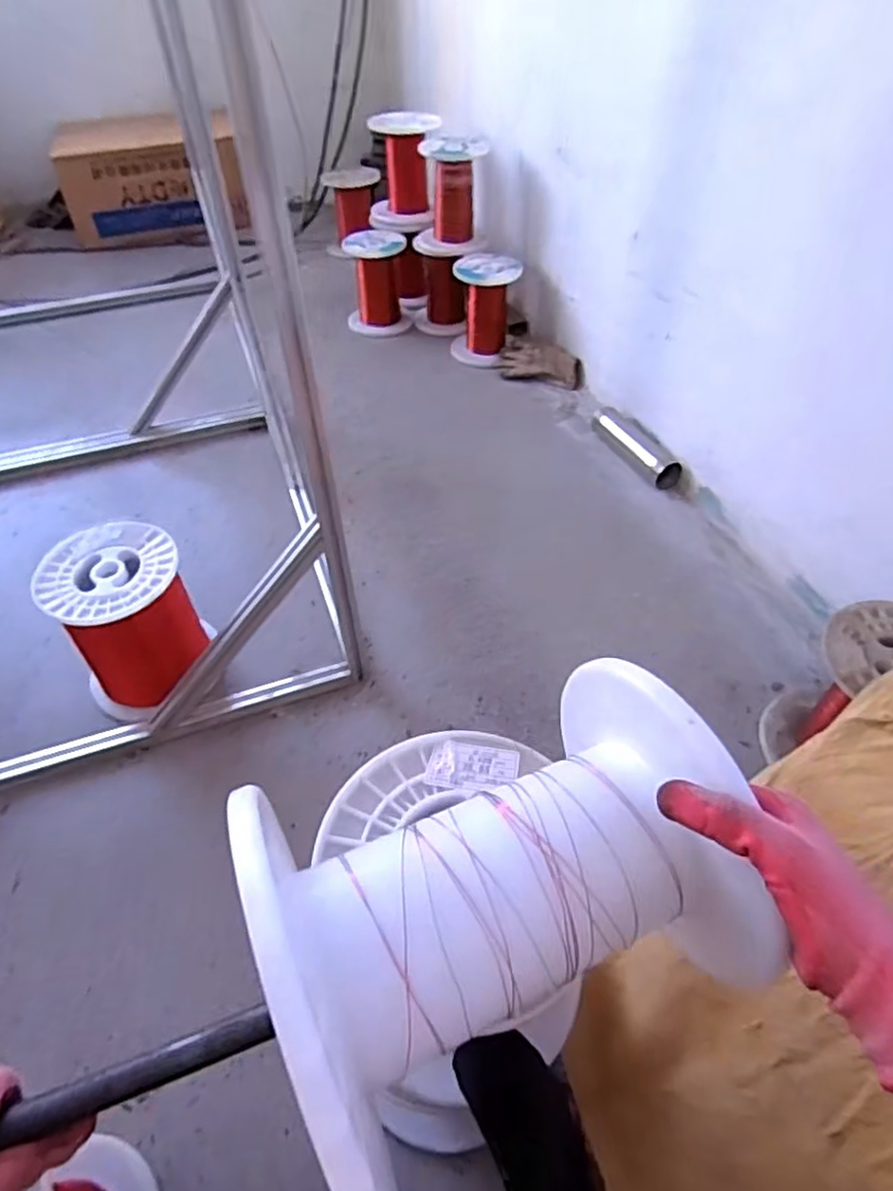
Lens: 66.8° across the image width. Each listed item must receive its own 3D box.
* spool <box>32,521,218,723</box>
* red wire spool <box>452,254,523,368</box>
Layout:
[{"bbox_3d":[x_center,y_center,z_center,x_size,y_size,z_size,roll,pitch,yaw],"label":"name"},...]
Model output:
[{"bbox_3d":[-0.488,0.043,1.050,0.189,0.240,0.181,-1,47,1],"label":"spool"},{"bbox_3d":[0.102,-0.755,1.795,0.170,0.222,0.208,8,48,9],"label":"red wire spool"}]

